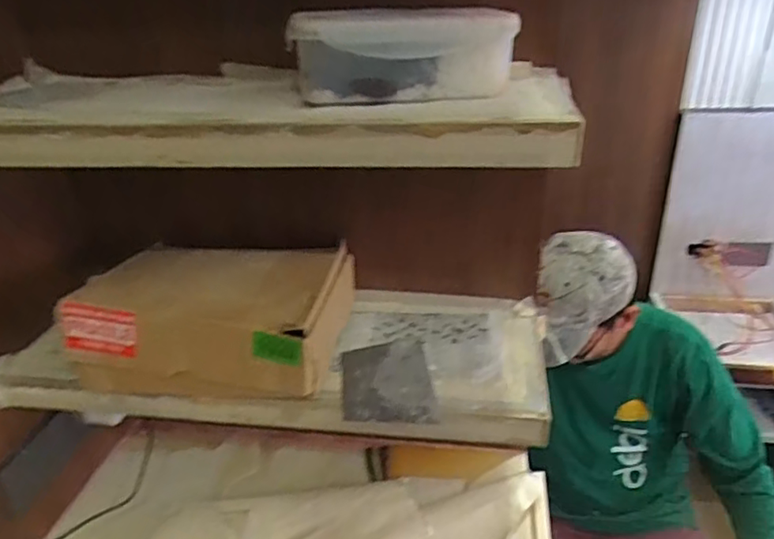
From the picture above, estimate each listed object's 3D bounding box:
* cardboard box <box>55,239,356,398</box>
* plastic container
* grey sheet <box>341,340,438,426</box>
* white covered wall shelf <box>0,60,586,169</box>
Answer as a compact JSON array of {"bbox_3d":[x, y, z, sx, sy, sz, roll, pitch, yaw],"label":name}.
[{"bbox_3d":[-0.189,0.046,0.664,0.265,0.102,0.194,1,27,8],"label":"cardboard box"},{"bbox_3d":[0.020,-0.198,0.525,0.186,0.072,0.138,2,27,8],"label":"plastic container"},{"bbox_3d":[-0.001,0.120,0.631,0.093,0.011,0.136,-4,27,-3],"label":"grey sheet"},{"bbox_3d":[-0.146,-0.164,0.565,0.622,0.038,0.207,2,38,9],"label":"white covered wall shelf"}]

